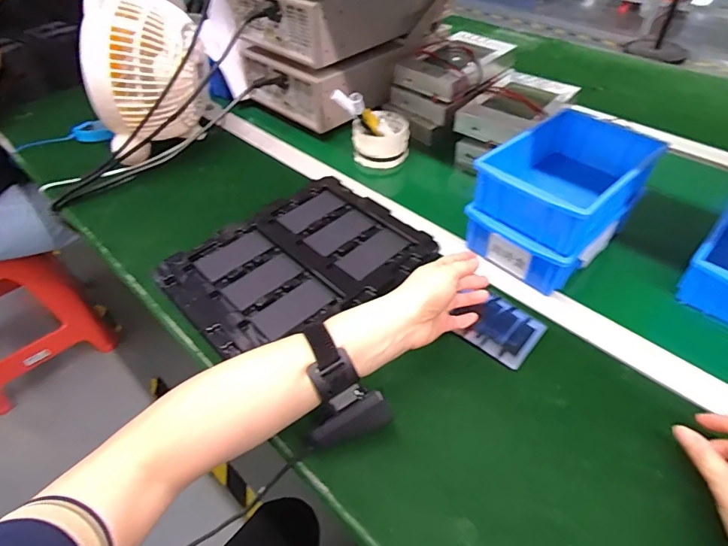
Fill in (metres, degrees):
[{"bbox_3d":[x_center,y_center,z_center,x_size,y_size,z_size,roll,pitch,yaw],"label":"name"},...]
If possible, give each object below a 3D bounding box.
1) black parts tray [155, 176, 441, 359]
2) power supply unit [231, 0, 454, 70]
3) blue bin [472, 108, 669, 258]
[{"bbox_3d":[-0.077,-0.018,0.530,0.274,0.012,0.205,-35,54,-27],"label":"black parts tray"},{"bbox_3d":[-0.028,-0.475,0.776,0.228,0.092,0.344,33,56,29],"label":"power supply unit"},{"bbox_3d":[0.243,-0.116,0.522,0.206,0.068,0.130,-35,54,-27],"label":"blue bin"}]

